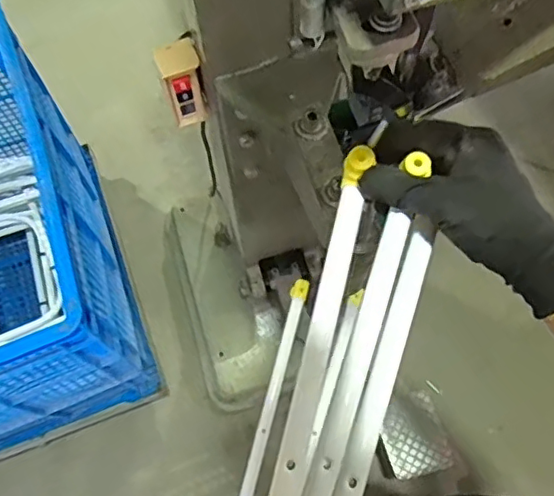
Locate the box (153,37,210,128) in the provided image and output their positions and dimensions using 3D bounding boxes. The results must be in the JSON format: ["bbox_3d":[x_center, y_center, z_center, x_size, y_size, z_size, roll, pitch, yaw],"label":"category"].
[{"bbox_3d":[-0.112,-0.198,0.695,0.050,0.103,0.043,-18,68,-6],"label":"box"}]

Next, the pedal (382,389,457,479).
[{"bbox_3d":[0.274,0.375,1.152,0.120,0.025,0.152,-17,68,-6],"label":"pedal"}]

